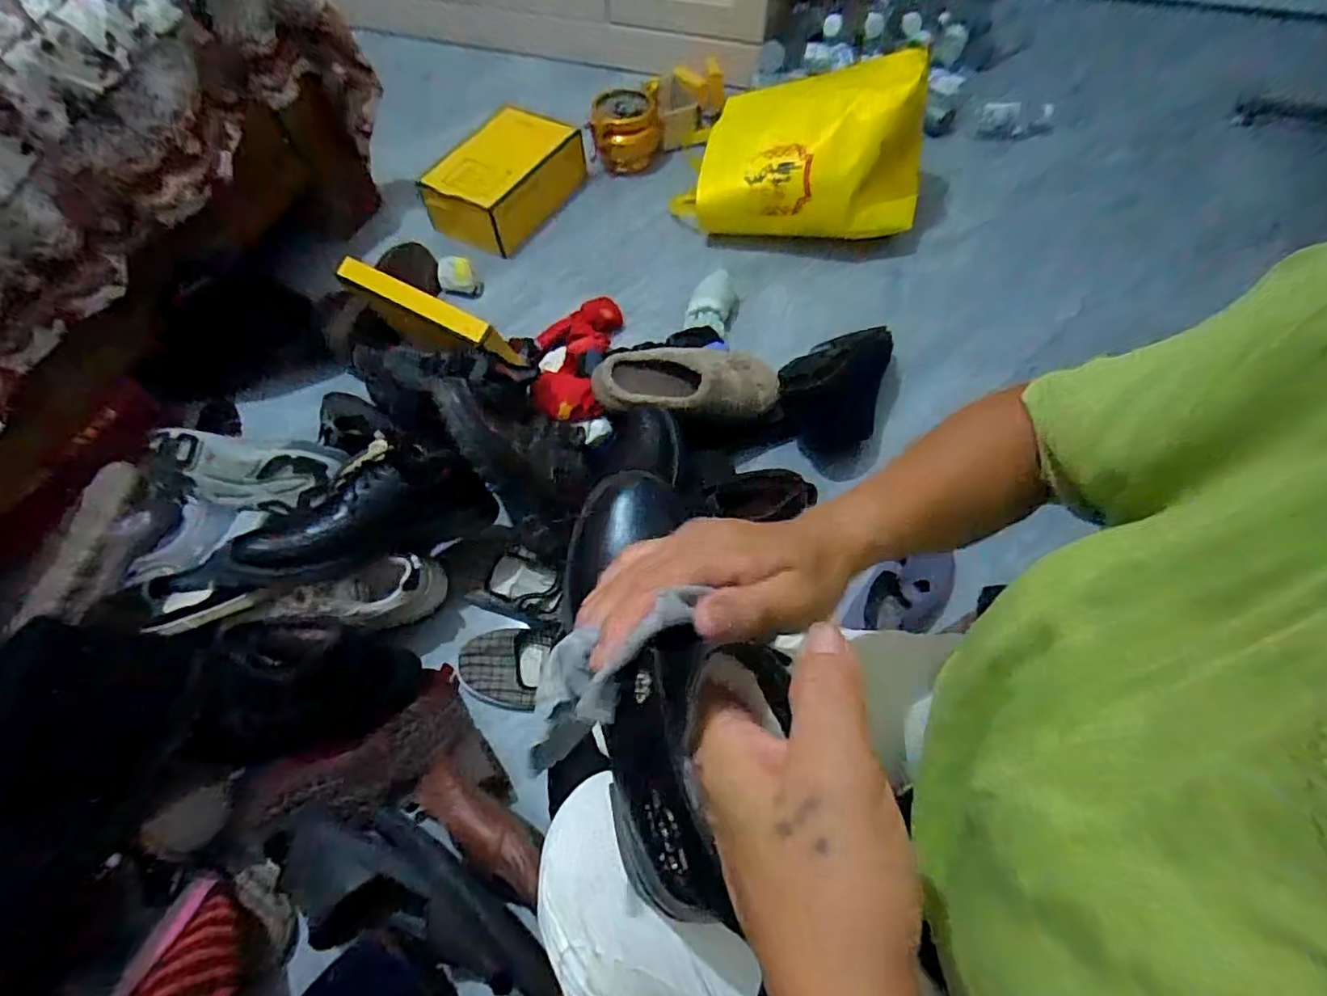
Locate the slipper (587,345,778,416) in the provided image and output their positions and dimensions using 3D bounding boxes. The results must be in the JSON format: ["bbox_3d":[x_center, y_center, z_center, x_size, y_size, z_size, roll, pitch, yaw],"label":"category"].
[{"bbox_3d":[0.033,-0.161,0.855,0.261,0.064,0.129,-9,61,-3],"label":"slipper"}]

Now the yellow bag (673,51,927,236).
[{"bbox_3d":[0.237,-0.616,1.054,0.422,0.246,0.229,-5,61,-1],"label":"yellow bag"}]

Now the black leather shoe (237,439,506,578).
[{"bbox_3d":[-0.343,0.015,0.696,0.266,0.095,0.103,-24,62,-27],"label":"black leather shoe"}]

